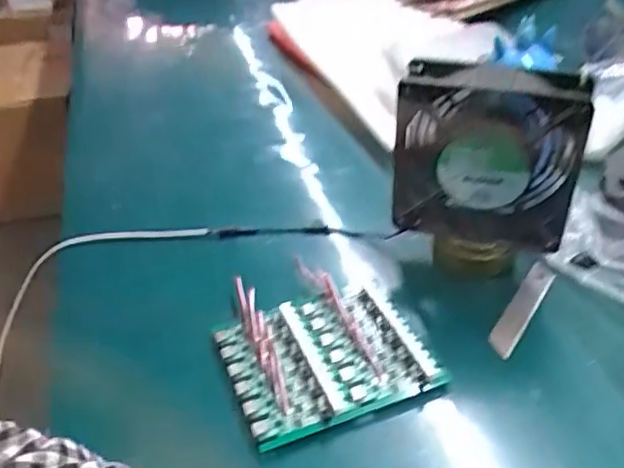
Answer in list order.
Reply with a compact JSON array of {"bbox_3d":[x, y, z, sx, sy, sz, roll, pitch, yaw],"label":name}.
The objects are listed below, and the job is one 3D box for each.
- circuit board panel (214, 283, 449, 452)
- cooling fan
[{"bbox_3d":[0.008,0.081,0.413,0.122,0.024,0.097,-18,38,-16],"label":"circuit board panel"},{"bbox_3d":[0.118,-0.054,0.434,0.117,0.120,0.047,7,44,17],"label":"cooling fan"}]

